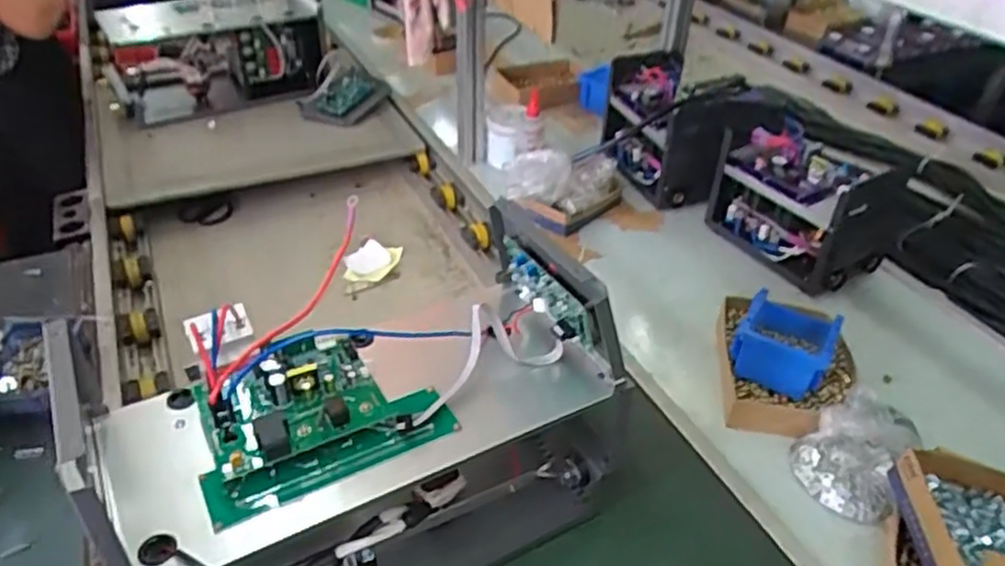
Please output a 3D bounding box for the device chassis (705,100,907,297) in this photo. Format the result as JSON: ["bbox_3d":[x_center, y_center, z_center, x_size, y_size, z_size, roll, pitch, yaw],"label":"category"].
[{"bbox_3d":[0.478,-0.129,1.157,0.168,0.219,0.280,-17,42,-25],"label":"device chassis"}]

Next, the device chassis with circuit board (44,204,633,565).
[{"bbox_3d":[-0.122,0.162,0.686,0.435,0.306,0.221,-18,42,-26],"label":"device chassis with circuit board"}]

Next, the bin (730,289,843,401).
[{"bbox_3d":[0.362,0.072,0.914,0.115,0.064,0.131,21,42,22],"label":"bin"}]

